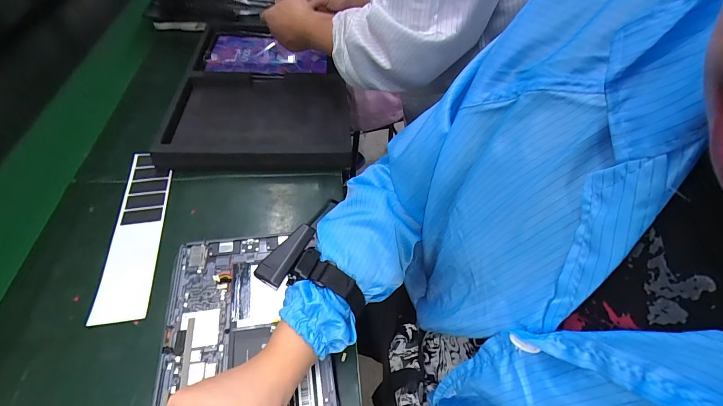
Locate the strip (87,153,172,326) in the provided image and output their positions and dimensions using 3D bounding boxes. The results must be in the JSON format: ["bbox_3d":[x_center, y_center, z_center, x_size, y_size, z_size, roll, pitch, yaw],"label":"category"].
[{"bbox_3d":[-0.294,0.030,0.448,0.059,0.007,0.254,-8,53,-8],"label":"strip"}]

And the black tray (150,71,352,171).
[{"bbox_3d":[-0.164,-0.150,0.585,0.282,0.042,0.233,0,51,-5],"label":"black tray"}]

